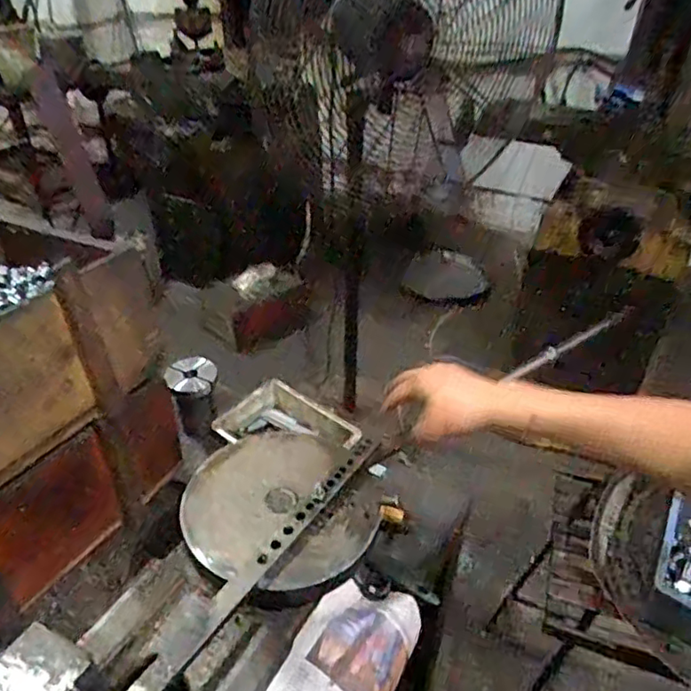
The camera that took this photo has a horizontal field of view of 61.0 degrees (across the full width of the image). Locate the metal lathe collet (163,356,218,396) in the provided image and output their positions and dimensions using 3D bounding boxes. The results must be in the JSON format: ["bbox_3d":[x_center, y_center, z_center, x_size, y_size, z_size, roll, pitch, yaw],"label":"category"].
[{"bbox_3d":[-0.211,0.043,0.811,0.075,0.028,0.059,18,63,24],"label":"metal lathe collet"}]

